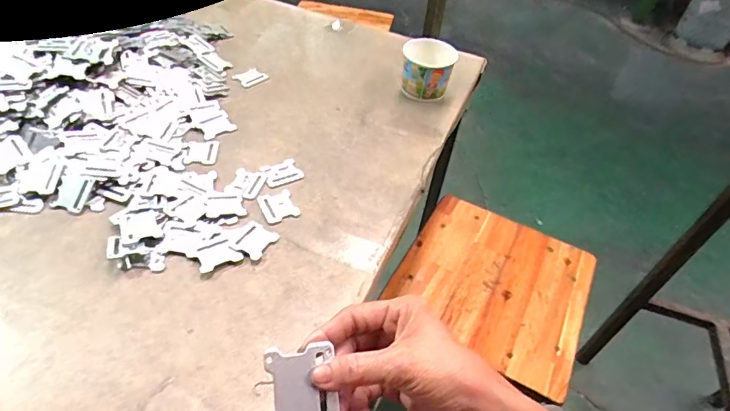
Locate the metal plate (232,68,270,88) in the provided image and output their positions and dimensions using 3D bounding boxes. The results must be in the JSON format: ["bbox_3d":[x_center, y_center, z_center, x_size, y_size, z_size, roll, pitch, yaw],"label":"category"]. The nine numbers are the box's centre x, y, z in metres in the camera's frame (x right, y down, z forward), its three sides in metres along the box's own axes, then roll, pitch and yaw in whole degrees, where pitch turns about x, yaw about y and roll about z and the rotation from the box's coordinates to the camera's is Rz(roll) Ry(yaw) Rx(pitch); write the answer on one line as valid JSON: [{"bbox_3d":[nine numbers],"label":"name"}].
[{"bbox_3d":[-0.202,-0.228,0.823,0.051,0.004,0.041,-33,58,-31],"label":"metal plate"}]

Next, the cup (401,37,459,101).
[{"bbox_3d":[0.107,-0.237,0.807,0.090,0.080,0.091,3,47,-4],"label":"cup"}]

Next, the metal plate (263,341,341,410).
[{"bbox_3d":[-0.038,0.112,0.285,0.043,0.004,0.049,-2,72,-16],"label":"metal plate"}]

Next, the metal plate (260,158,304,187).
[{"bbox_3d":[-0.118,-0.048,0.664,0.051,0.004,0.045,-20,52,-23],"label":"metal plate"}]

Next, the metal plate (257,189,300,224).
[{"bbox_3d":[-0.114,-0.001,0.613,0.044,0.004,0.050,-18,51,-22],"label":"metal plate"}]

